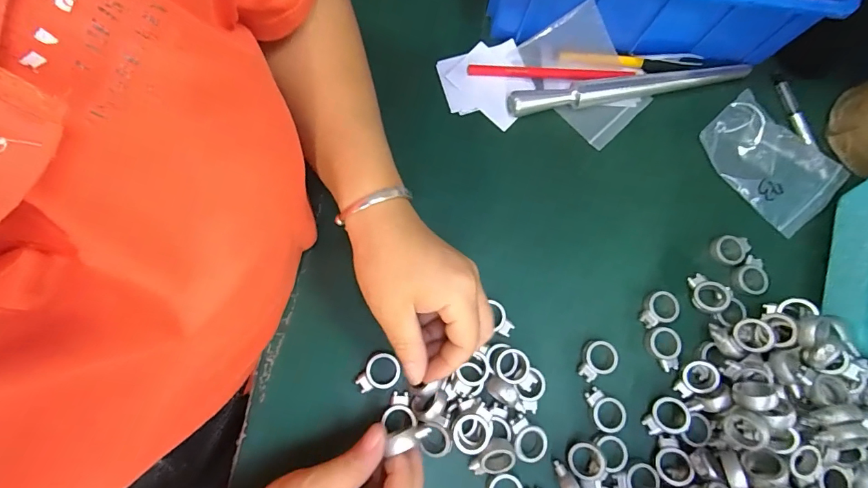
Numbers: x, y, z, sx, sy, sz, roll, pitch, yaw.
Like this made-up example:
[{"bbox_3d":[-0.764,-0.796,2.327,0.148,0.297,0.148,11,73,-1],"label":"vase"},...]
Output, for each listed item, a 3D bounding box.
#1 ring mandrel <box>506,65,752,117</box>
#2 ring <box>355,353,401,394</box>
[{"bbox_3d":[0.182,-0.144,0.372,0.233,0.020,0.017,-11,77,-7],"label":"ring mandrel"},{"bbox_3d":[-0.043,0.098,0.306,0.034,0.005,0.026,-31,80,-11],"label":"ring"}]

